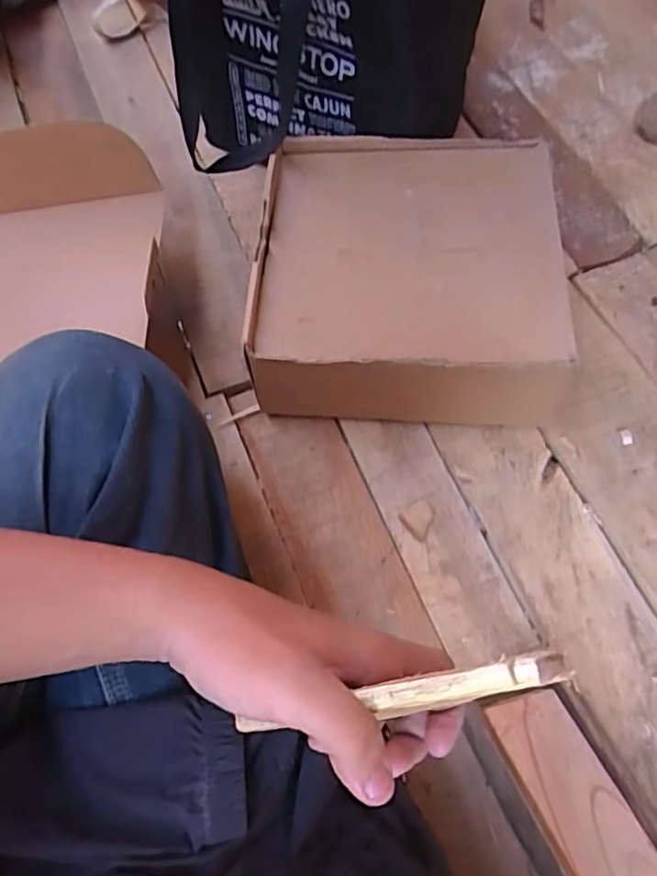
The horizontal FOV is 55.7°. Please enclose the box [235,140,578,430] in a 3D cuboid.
[{"bbox_3d":[0.069,-0.150,0.579,0.258,0.112,0.261,3,63,3],"label":"box"}]

